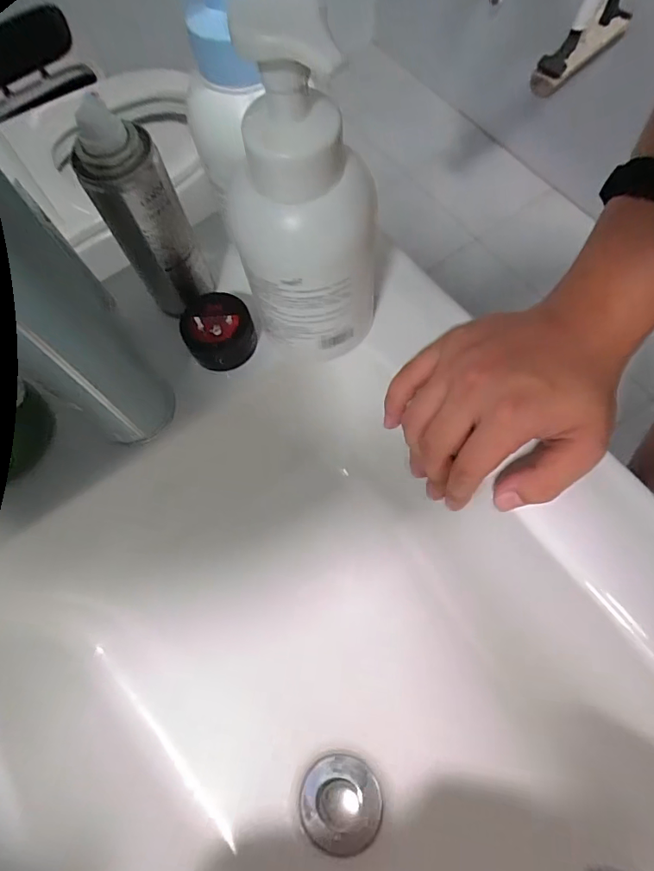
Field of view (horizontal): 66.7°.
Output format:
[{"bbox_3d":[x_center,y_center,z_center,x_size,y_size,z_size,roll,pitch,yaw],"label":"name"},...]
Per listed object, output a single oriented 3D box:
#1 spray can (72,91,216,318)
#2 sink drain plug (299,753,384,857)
[{"bbox_3d":[-0.105,-0.125,0.295,0.044,0.130,0.035,-26,69,-8],"label":"spray can"},{"bbox_3d":[0.010,0.277,0.374,0.060,0.009,0.060,8,69,6],"label":"sink drain plug"}]

